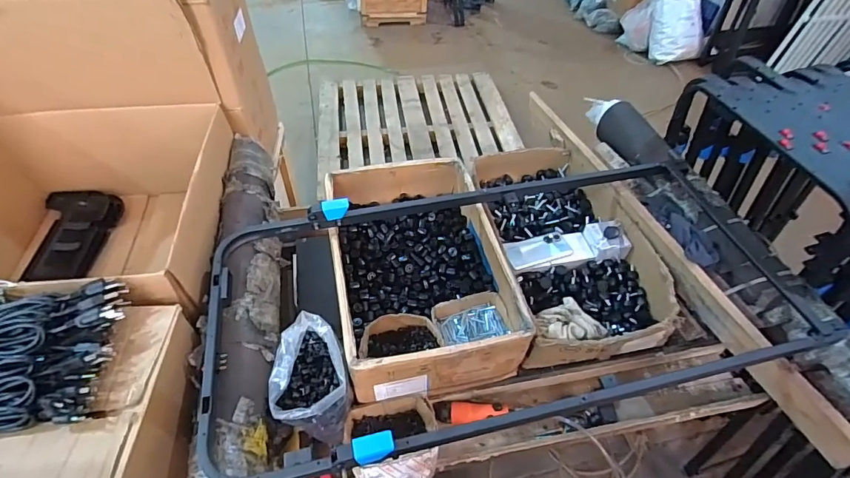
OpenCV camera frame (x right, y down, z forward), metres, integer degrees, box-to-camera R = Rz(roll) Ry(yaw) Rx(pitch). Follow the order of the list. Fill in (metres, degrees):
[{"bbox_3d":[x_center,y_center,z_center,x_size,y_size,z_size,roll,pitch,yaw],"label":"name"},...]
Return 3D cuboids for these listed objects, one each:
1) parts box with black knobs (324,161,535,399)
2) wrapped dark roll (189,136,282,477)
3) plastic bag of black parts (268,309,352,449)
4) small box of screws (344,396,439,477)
[{"bbox_3d":[-0.020,0.048,0.991,0.359,0.141,0.537,-10,50,-10],"label":"parts box with black knobs"},{"bbox_3d":[-0.352,0.069,0.876,0.134,0.086,0.861,-9,50,-8],"label":"wrapped dark roll"},{"bbox_3d":[-0.200,0.255,0.821,0.131,0.135,0.195,-1,49,-2],"label":"plastic bag of black parts"},{"bbox_3d":[-0.059,0.372,0.818,0.172,0.079,0.140,-9,50,-9],"label":"small box of screws"}]

